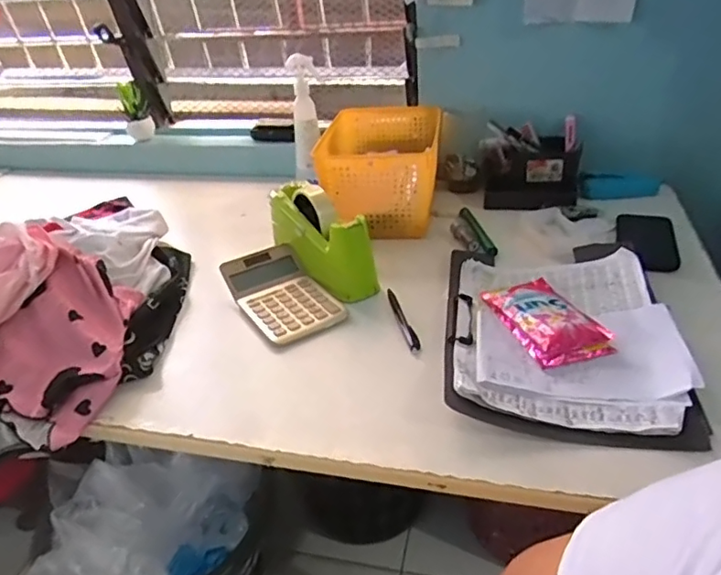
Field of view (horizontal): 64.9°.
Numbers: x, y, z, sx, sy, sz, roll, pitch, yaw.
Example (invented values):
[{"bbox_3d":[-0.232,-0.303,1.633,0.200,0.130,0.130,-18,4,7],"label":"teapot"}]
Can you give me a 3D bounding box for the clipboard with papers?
[{"bbox_3d":[0.220,0.034,0.626,0.230,0.032,0.307,0,34,12],"label":"clipboard with papers"}]

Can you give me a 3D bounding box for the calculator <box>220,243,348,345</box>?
[{"bbox_3d":[-0.102,0.004,0.729,0.102,0.042,0.172,-23,36,-27],"label":"calculator"}]

